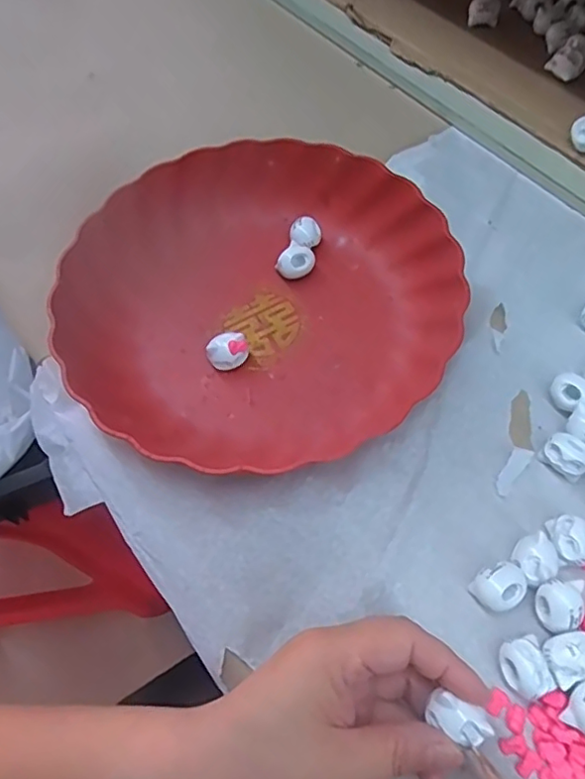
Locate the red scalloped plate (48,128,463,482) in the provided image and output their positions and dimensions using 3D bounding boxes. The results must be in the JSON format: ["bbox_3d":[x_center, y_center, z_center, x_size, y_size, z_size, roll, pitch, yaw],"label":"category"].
[{"bbox_3d":[-0.025,-0.065,0.372,0.235,0.041,0.230,-1,62,2],"label":"red scalloped plate"}]

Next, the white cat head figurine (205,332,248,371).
[{"bbox_3d":[-0.040,-0.023,0.369,0.018,0.023,0.023,29,67,17],"label":"white cat head figurine"}]

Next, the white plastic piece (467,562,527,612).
[{"bbox_3d":[0.105,0.099,0.294,0.026,0.016,0.021,-26,64,-10],"label":"white plastic piece"}]

